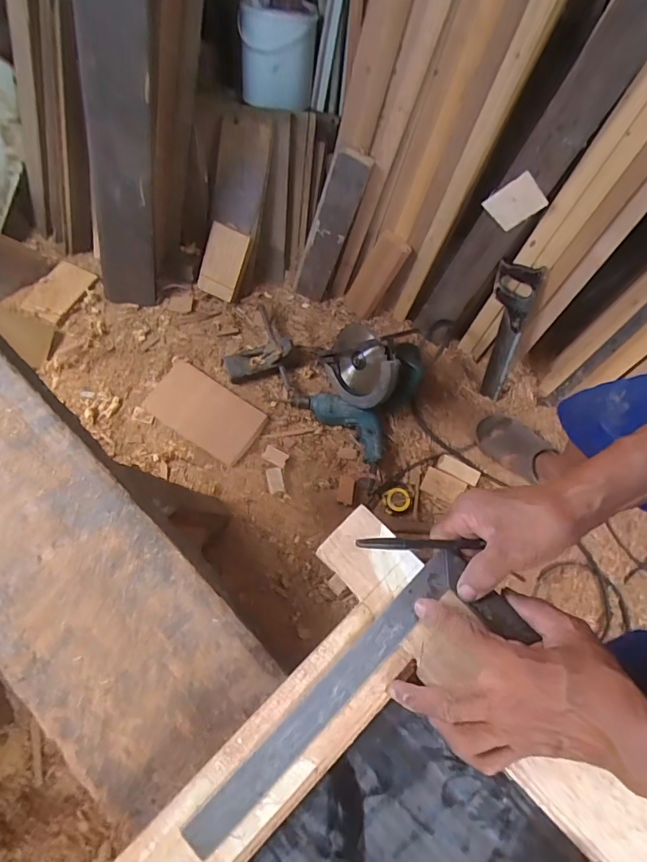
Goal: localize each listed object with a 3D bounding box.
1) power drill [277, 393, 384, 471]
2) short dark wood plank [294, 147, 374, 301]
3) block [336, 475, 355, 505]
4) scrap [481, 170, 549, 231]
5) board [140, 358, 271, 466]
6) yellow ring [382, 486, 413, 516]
[{"bbox_3d":[0.030,-0.028,1.118,0.289,0.061,0.107,32,73,8],"label":"power drill"},{"bbox_3d":[0.008,-0.461,1.075,0.081,0.379,0.033,9,58,-16],"label":"short dark wood plank"},{"bbox_3d":[0.054,0.140,1.077,0.037,0.008,0.068,10,72,1],"label":"block"},{"bbox_3d":[0.370,-0.441,0.885,0.078,0.095,0.006,43,51,-21],"label":"scrap"},{"bbox_3d":[-0.284,-0.046,1.109,0.261,0.013,0.151,32,77,-1],"label":"board"},{"bbox_3d":[0.175,0.164,1.069,0.071,0.021,0.064,8,72,0],"label":"yellow ring"}]

